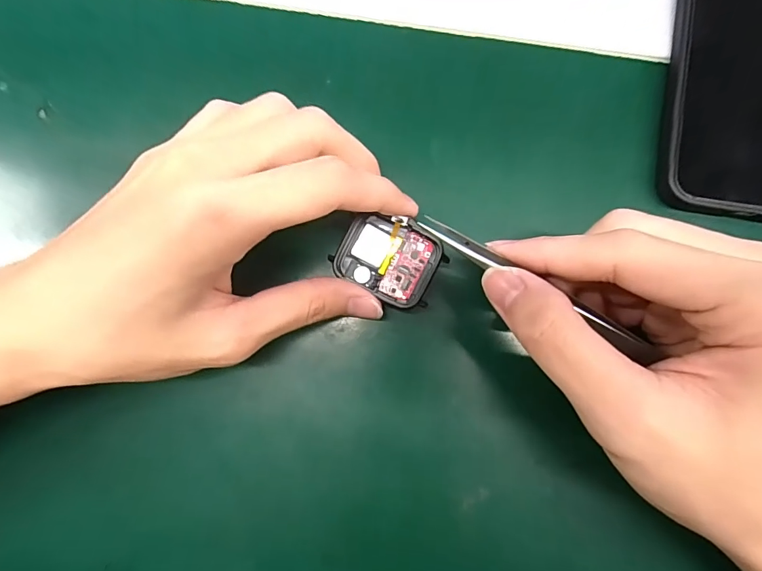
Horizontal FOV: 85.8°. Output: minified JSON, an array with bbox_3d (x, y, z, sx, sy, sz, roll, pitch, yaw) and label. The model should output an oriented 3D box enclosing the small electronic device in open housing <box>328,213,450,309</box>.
[{"bbox_3d":[0.004,-0.013,0.186,0.045,0.008,0.036,28,87,3],"label":"small electronic device in open housing"}]

